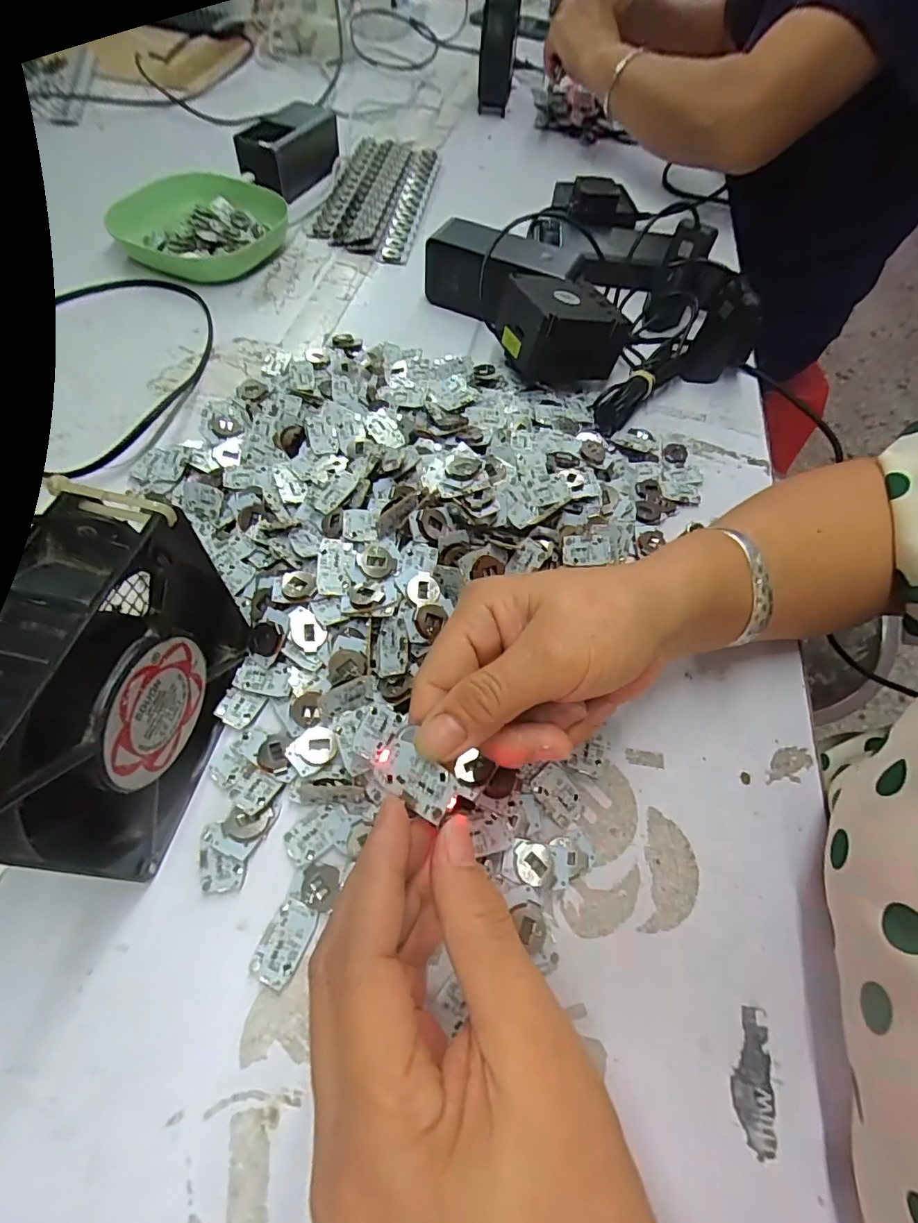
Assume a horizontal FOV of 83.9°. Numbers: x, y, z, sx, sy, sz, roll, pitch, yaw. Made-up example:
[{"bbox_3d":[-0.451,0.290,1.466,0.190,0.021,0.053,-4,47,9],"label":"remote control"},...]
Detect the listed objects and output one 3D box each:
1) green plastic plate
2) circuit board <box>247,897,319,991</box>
[{"bbox_3d":[-0.244,-0.370,0.491,0.140,0.034,0.149,-1,59,-6],"label":"green plastic plate"},{"bbox_3d":[-0.072,0.138,0.213,0.017,0.006,0.030,23,60,9],"label":"circuit board"}]

